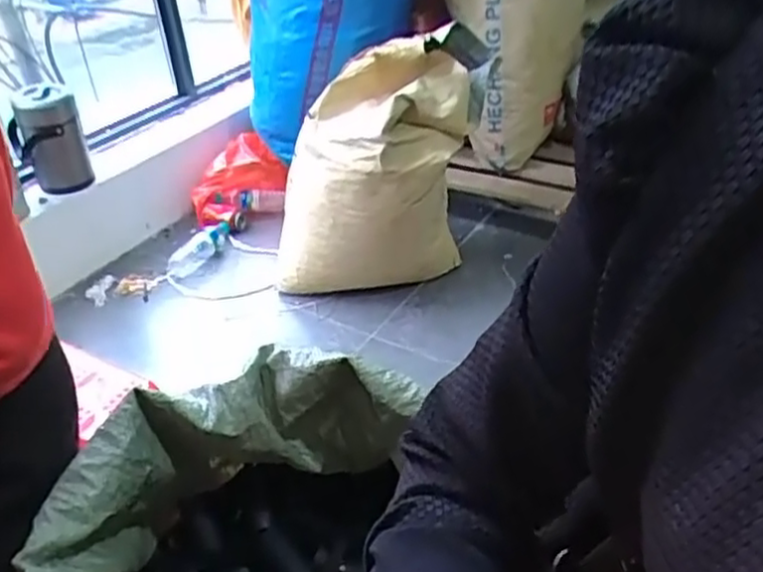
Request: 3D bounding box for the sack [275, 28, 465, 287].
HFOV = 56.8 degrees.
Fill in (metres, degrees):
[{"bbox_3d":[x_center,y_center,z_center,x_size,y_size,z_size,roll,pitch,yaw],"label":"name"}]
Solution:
[{"bbox_3d":[-0.032,-0.215,1.506,0.417,0.538,0.250,-7,35,-3],"label":"sack"}]

